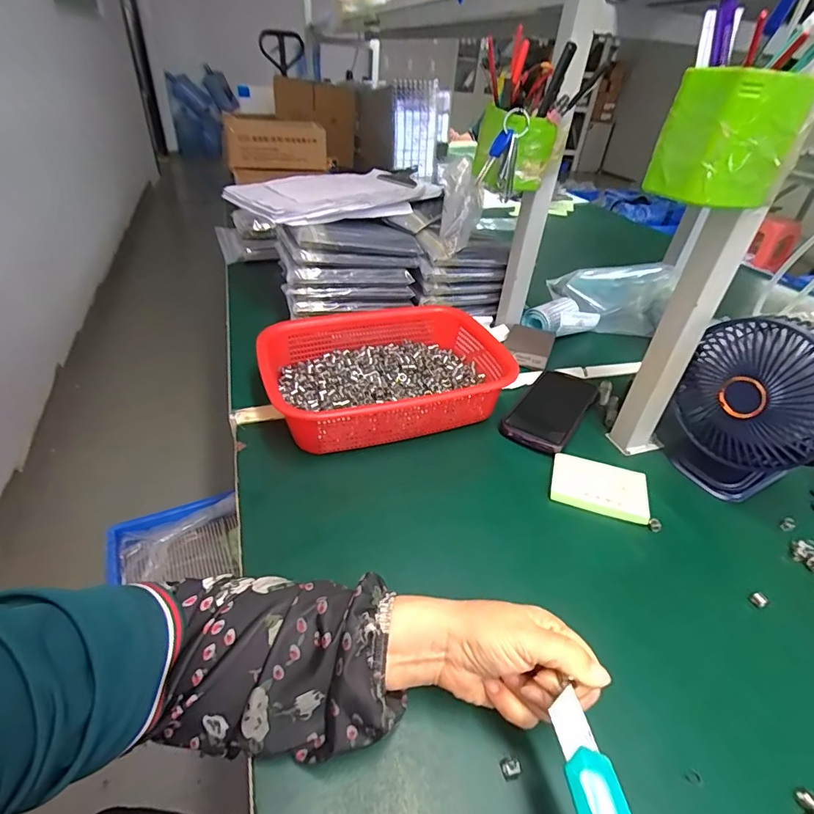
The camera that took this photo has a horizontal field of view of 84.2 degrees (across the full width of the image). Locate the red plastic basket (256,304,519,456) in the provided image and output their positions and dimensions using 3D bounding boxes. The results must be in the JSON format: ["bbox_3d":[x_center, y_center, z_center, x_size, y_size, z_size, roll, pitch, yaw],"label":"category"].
[{"bbox_3d":[-0.021,-0.040,0.560,0.293,0.077,0.208,-8,38,-19],"label":"red plastic basket"}]

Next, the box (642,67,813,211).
[{"bbox_3d":[0.238,-0.197,0.335,0.083,0.078,0.069,-10,39,-19],"label":"box"}]

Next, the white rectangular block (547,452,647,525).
[{"bbox_3d":[0.200,0.083,0.472,0.093,0.011,0.067,14,36,12],"label":"white rectangular block"}]

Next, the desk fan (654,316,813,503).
[{"bbox_3d":[0.345,0.007,0.456,0.134,0.182,0.088,28,41,29],"label":"desk fan"}]

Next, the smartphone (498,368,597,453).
[{"bbox_3d":[0.188,0.000,0.581,0.077,0.015,0.177,25,40,25],"label":"smartphone"}]

